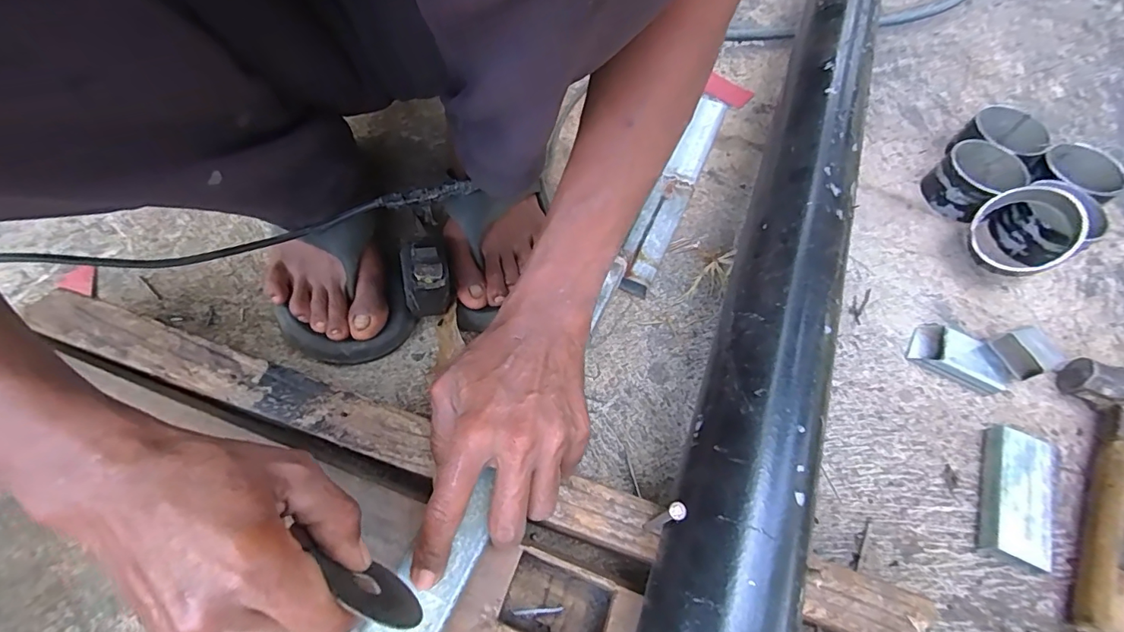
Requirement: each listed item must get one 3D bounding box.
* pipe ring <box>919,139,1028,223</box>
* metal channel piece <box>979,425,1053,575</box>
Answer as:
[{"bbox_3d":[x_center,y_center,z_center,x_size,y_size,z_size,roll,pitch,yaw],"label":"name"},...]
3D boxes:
[{"bbox_3d":[0.423,-0.141,0.501,0.073,0.046,0.066,-27,67,-16],"label":"pipe ring"},{"bbox_3d":[0.342,0.136,0.362,0.039,0.024,0.098,23,63,9],"label":"metal channel piece"}]

